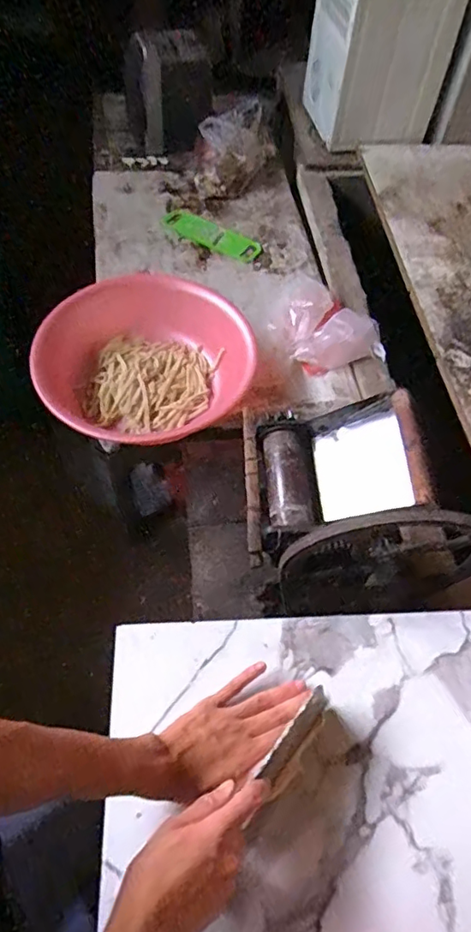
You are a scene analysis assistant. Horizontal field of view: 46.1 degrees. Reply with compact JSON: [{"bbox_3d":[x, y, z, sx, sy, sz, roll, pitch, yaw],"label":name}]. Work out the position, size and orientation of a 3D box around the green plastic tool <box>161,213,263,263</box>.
[{"bbox_3d":[-0.069,-0.617,1.478,0.287,0.020,0.087,33,64,22],"label":"green plastic tool"}]

